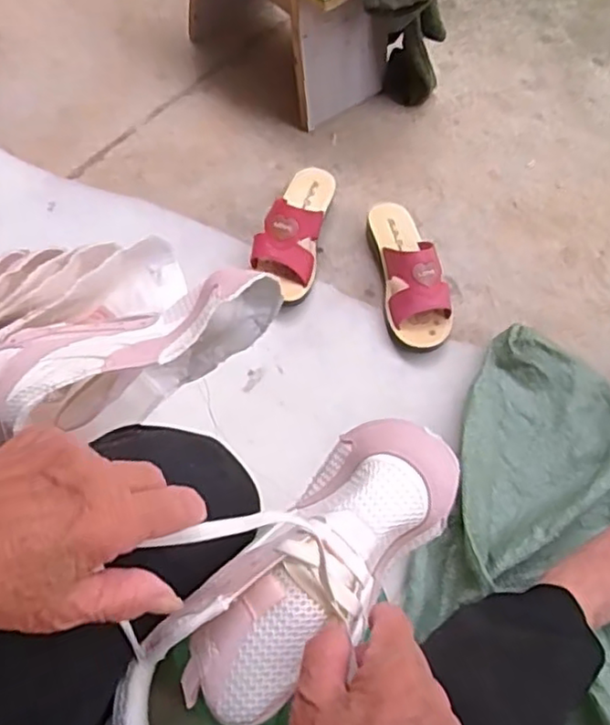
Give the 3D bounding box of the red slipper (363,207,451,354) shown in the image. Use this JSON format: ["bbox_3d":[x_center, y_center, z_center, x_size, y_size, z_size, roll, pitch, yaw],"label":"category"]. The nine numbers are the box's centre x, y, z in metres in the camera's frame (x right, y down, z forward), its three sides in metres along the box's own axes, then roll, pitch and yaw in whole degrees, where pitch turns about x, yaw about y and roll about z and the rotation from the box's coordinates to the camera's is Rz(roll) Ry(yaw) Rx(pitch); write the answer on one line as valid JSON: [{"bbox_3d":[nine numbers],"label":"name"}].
[{"bbox_3d":[0.133,-0.124,0.856,0.081,0.080,0.222,-11,63,-8],"label":"red slipper"}]

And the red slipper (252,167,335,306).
[{"bbox_3d":[-0.015,-0.185,0.882,0.081,0.077,0.218,11,62,3],"label":"red slipper"}]

